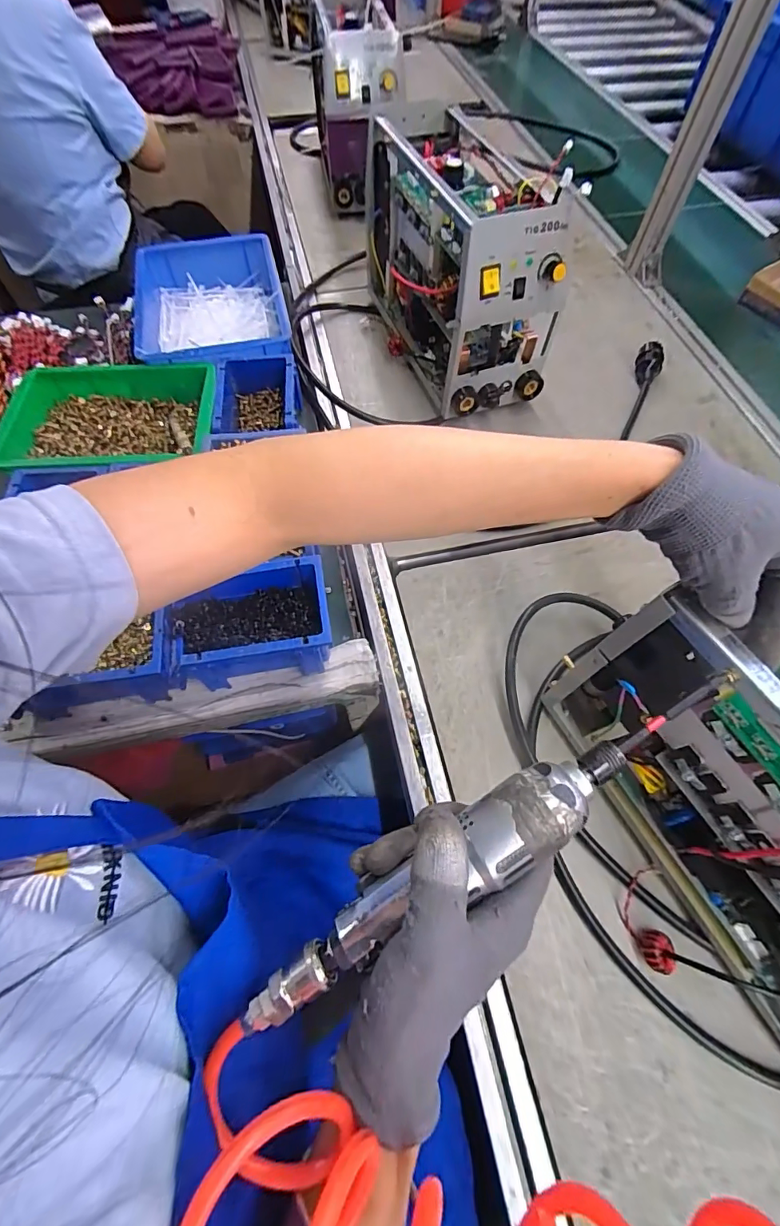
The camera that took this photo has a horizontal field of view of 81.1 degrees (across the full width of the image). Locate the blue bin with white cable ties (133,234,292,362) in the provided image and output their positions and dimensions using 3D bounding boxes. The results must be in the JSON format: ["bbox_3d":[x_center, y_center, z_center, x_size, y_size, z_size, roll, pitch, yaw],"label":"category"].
[{"bbox_3d":[-0.279,-0.452,0.700,0.233,0.081,0.309,-10,63,-6],"label":"blue bin with white cable ties"}]

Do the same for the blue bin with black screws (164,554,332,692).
[{"bbox_3d":[-0.139,0.010,0.460,0.155,0.070,0.103,-9,63,-6],"label":"blue bin with black screws"}]

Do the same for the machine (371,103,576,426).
[{"bbox_3d":[0.085,-0.494,0.664,0.152,0.247,0.359,-19,64,-11],"label":"machine"}]

